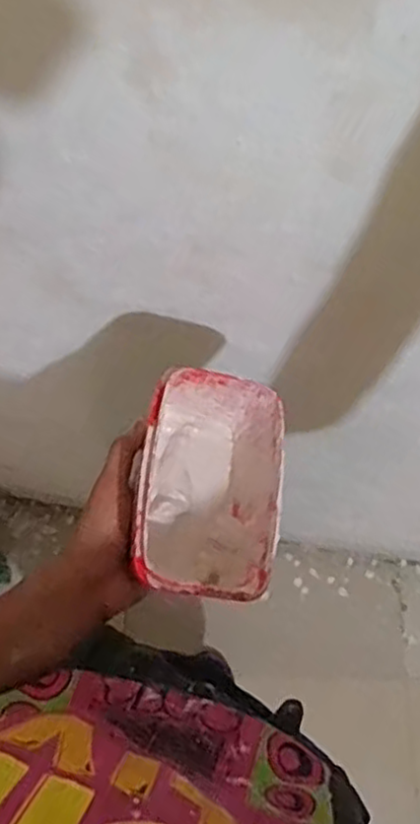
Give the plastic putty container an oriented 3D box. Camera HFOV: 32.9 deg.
[{"bbox_3d":[-0.009,0.057,0.532,0.104,0.090,0.162,13,68,-19],"label":"plastic putty container"}]

